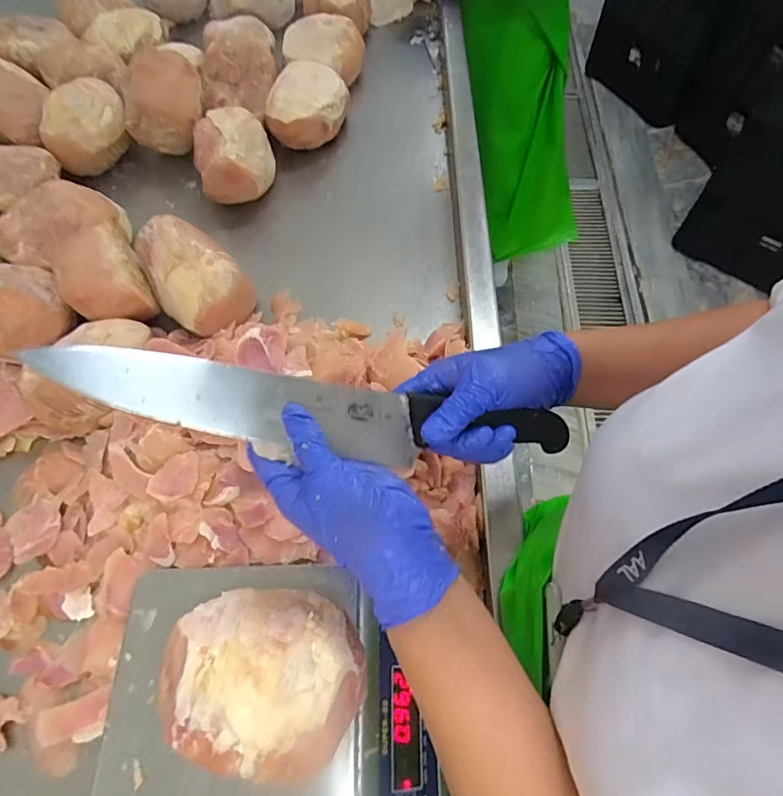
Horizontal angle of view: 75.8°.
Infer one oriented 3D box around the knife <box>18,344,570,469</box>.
[{"bbox_3d":[-0.035,0.012,0.348,0.353,0.023,0.048,9,93,-20],"label":"knife"}]

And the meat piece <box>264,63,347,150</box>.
[{"bbox_3d":[-0.132,-0.469,0.817,0.119,0.076,0.143,2,63,2],"label":"meat piece"}]

